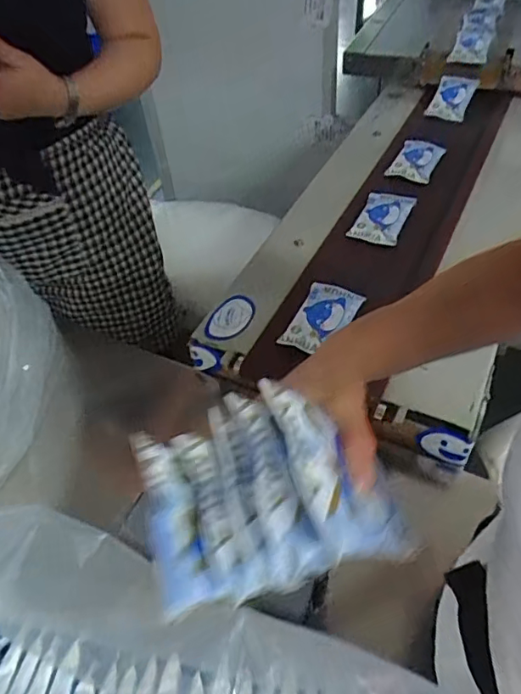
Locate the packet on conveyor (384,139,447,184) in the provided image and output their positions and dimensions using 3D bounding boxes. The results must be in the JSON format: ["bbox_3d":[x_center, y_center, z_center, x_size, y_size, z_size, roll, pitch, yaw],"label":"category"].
[{"bbox_3d":[0.324,-0.389,1.110,0.085,0.016,0.140,22,49,18],"label":"packet on conveyor"}]

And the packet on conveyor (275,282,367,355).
[{"bbox_3d":[0.097,-0.048,0.809,0.083,0.017,0.146,20,49,16],"label":"packet on conveyor"}]

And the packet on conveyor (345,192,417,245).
[{"bbox_3d":[0.225,-0.240,0.980,0.084,0.020,0.140,20,49,16],"label":"packet on conveyor"}]

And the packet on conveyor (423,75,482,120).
[{"bbox_3d":[0.457,-0.594,1.272,0.084,0.020,0.134,23,70,12],"label":"packet on conveyor"}]

